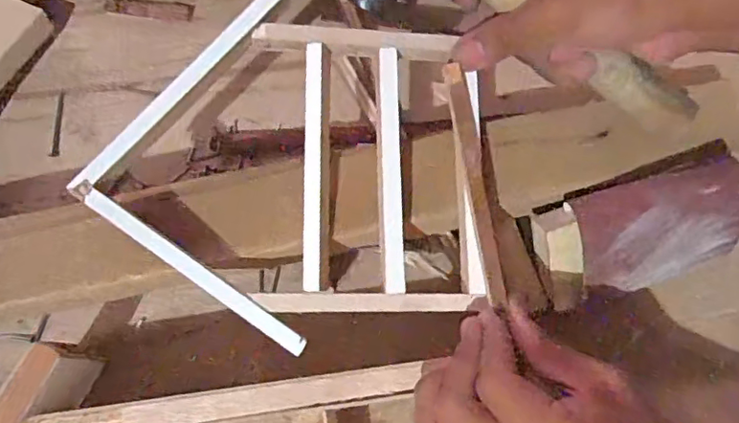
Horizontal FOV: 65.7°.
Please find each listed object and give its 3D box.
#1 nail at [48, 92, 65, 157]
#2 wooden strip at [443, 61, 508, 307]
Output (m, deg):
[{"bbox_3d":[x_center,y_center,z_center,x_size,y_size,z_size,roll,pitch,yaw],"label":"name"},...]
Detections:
[{"bbox_3d":[-0.216,-0.061,0.396,0.006,0.004,0.049,-3,74,-2],"label":"nail"},{"bbox_3d":[0.056,-0.018,0.305,0.012,0.007,0.129,-8,78,-4],"label":"wooden strip"}]

